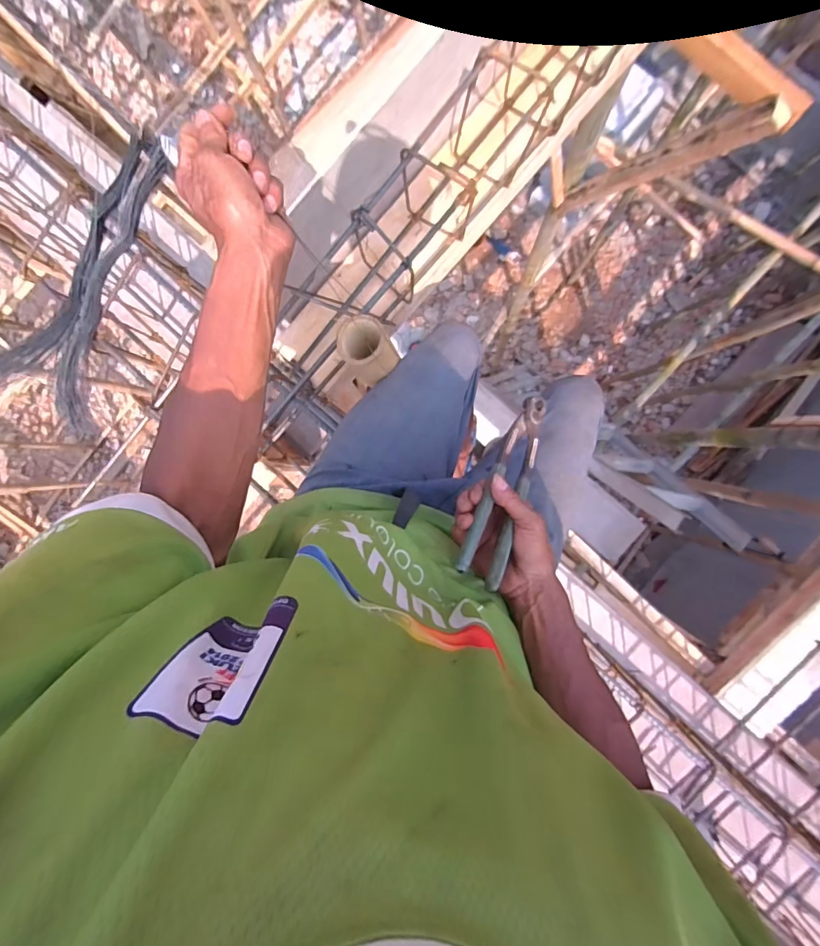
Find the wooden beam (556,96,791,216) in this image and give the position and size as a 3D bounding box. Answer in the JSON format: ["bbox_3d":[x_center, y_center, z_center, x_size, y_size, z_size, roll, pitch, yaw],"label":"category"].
[{"bbox_3d":[0.600,-0.786,1.157,0.064,0.717,0.054,35,96,-23],"label":"wooden beam"}]

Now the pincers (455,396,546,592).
[{"bbox_3d":[0.100,0.008,0.463,0.049,0.017,0.220,18,67,5],"label":"pincers"}]

